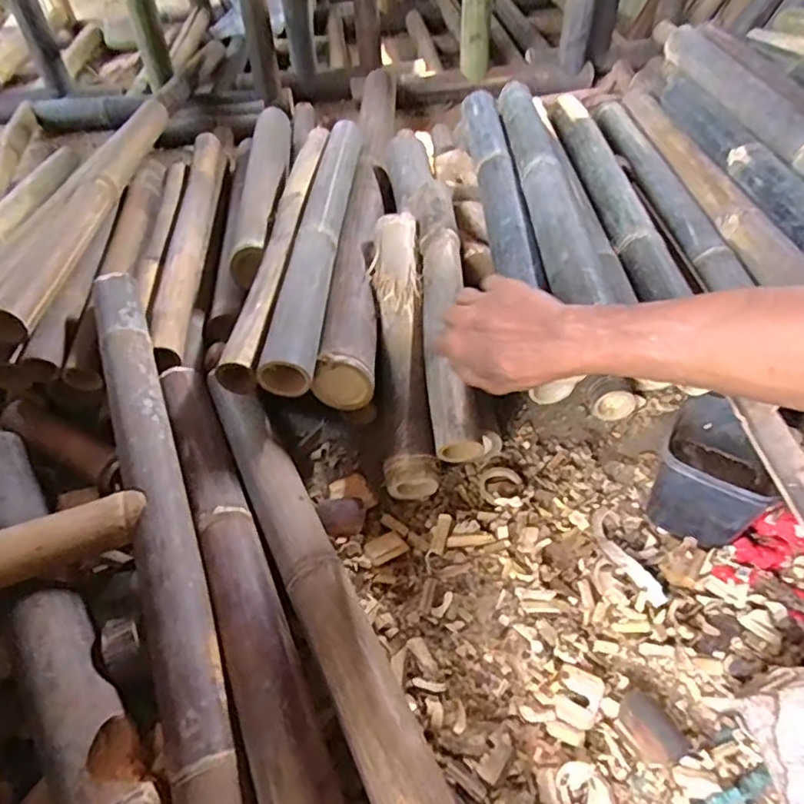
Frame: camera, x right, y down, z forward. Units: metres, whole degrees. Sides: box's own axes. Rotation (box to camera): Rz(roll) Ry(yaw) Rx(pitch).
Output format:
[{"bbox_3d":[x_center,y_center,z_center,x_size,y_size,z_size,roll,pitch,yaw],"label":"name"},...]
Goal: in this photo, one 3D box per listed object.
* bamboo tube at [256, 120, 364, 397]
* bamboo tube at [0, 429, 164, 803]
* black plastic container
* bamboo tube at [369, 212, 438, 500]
[{"bbox_3d":[-0.114,-0.267,0.881,0.066,0.053,0.665,1,46,3],"label":"bamboo tube"},{"bbox_3d":[-0.357,0.199,0.600,0.063,0.064,0.488,-29,52,-23],"label":"bamboo tube"},{"bbox_3d":[0.326,0.081,0.637,0.098,0.116,0.109,25,52,24],"label":"black plastic container"},{"bbox_3d":[-0.001,-0.083,0.772,0.066,0.055,0.415,-3,63,-1],"label":"bamboo tube"}]

